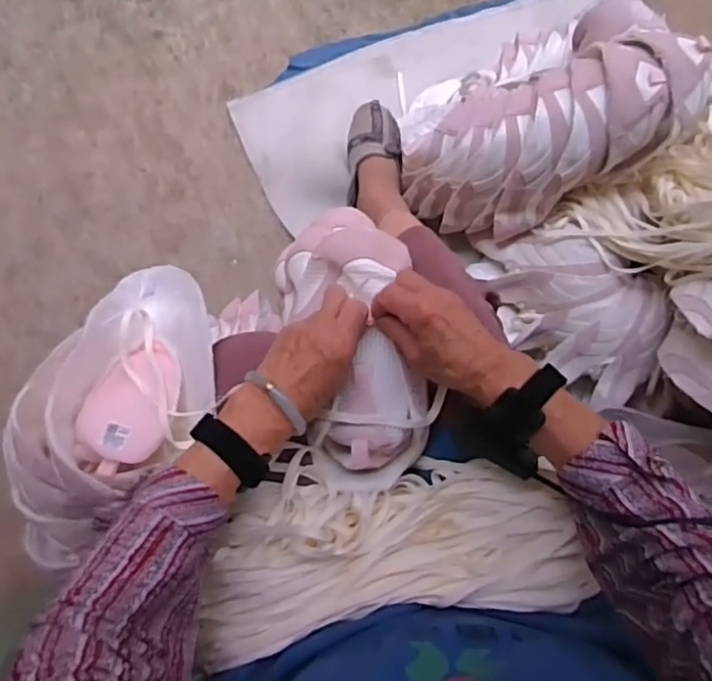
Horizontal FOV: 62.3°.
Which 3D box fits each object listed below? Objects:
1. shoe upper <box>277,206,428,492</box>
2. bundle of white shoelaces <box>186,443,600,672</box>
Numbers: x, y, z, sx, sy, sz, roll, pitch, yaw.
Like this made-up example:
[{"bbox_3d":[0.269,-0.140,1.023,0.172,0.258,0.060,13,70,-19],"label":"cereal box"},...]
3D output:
[{"bbox_3d":[-0.004,-0.011,0.558,0.122,0.096,0.286,-12,73,-3],"label":"shoe upper"},{"bbox_3d":[0.027,0.176,0.510,0.323,0.065,0.147,-9,82,-1],"label":"bundle of white shoelaces"}]

